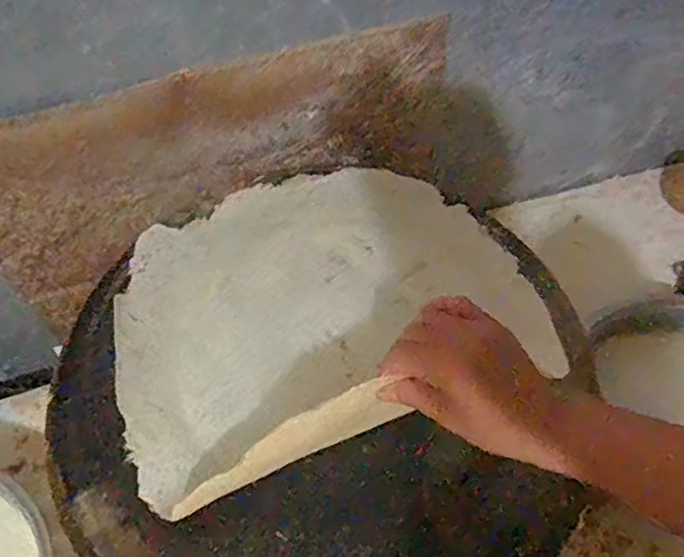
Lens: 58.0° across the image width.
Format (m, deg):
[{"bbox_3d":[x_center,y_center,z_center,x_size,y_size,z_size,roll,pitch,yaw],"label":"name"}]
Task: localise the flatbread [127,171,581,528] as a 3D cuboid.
[{"bbox_3d":[-0.021,0.018,0.665,0.426,0.028,0.332,-16,55,-9],"label":"flatbread"}]

